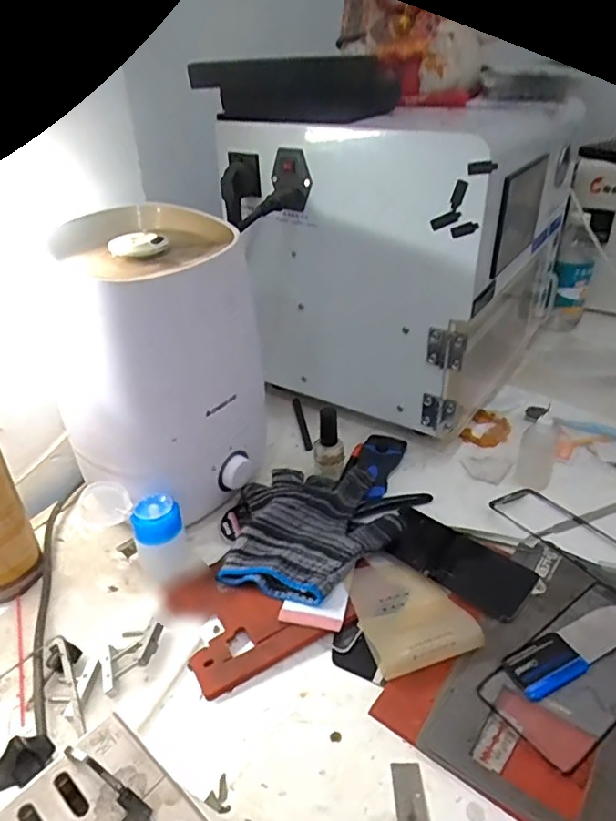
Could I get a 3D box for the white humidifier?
[{"bbox_3d":[-0.127,-0.042,0.516,0.136,0.232,0.163,22,39,32],"label":"white humidifier"}]

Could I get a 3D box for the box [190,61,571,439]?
[{"bbox_3d":[0.122,-0.194,0.722,0.292,0.327,0.369,18,37,28],"label":"box"}]

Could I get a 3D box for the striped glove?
[{"bbox_3d":[0.014,0.103,0.522,0.163,0.040,0.166,-1,32,1],"label":"striped glove"}]

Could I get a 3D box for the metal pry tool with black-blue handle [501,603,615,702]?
[{"bbox_3d":[0.201,0.175,0.424,0.120,0.005,0.034,-18,36,-24],"label":"metal pry tool with black-blue handle"}]

